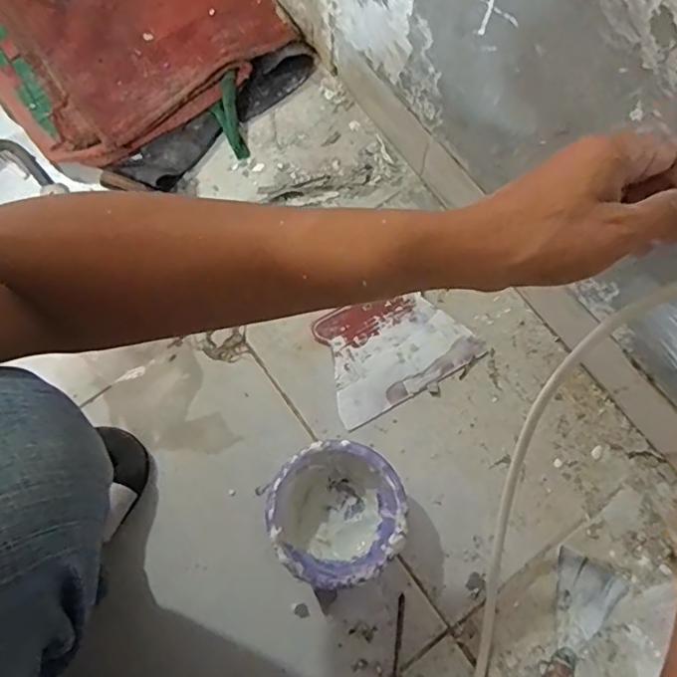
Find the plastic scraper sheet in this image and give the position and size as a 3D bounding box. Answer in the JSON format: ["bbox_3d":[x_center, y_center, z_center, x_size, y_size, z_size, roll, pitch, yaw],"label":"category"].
[{"bbox_3d":[0.059,0.008,0.617,0.166,0.004,0.118,-28,79,-5],"label":"plastic scraper sheet"}]

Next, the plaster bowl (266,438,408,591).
[{"bbox_3d":[-0.001,0.168,0.550,0.123,0.059,0.127,0,78,1],"label":"plaster bowl"}]

